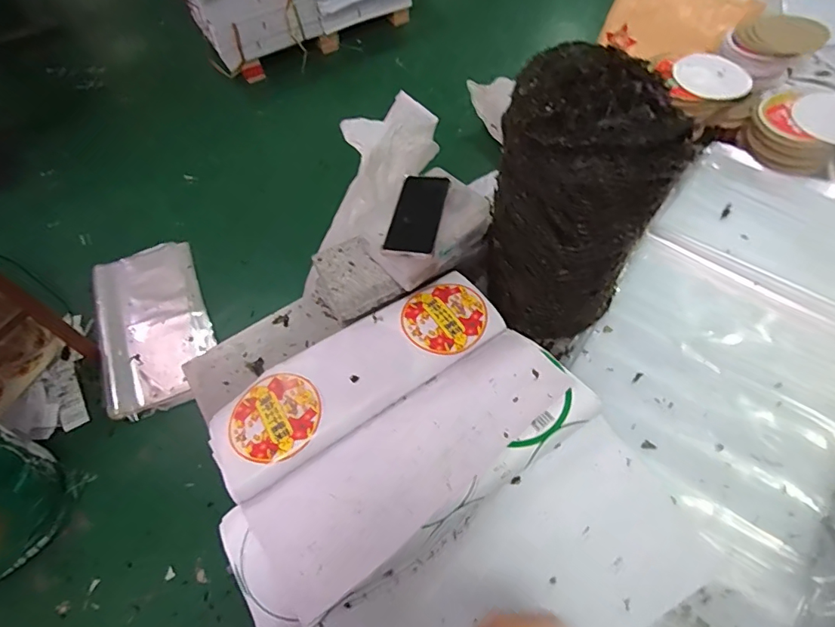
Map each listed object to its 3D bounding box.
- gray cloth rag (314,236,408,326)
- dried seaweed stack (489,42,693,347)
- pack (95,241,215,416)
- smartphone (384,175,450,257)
[{"bbox_3d":[-0.104,-0.059,0.808,0.112,0.053,0.110,-27,60,-12],"label":"gray cloth rag"},{"bbox_3d":[0.199,-0.121,0.648,0.187,0.394,0.148,16,61,14],"label":"dried seaweed stack"},{"bbox_3d":[-0.873,0.030,1.586,0.340,0.044,0.609,-23,60,-9],"label":"pack"},{"bbox_3d":[0.000,-0.149,0.730,0.070,0.010,0.151,10,60,10],"label":"smartphone"}]

